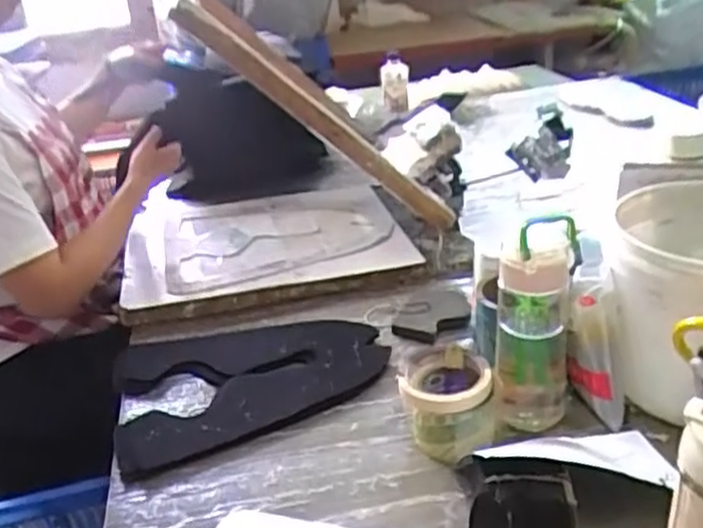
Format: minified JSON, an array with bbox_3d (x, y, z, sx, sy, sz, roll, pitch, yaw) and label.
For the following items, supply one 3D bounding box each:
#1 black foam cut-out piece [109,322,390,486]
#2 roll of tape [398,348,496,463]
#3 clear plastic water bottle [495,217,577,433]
[{"bbox_3d":[-0.132,0.132,0.875,0.332,0.018,0.238,-19,30,-23],"label":"black foam cut-out piece"},{"bbox_3d":[0.101,0.144,0.735,0.093,0.076,0.093,-5,27,3],"label":"roll of tape"},{"bbox_3d":[0.188,0.069,0.735,0.074,0.226,0.077,2,28,16],"label":"clear plastic water bottle"}]

